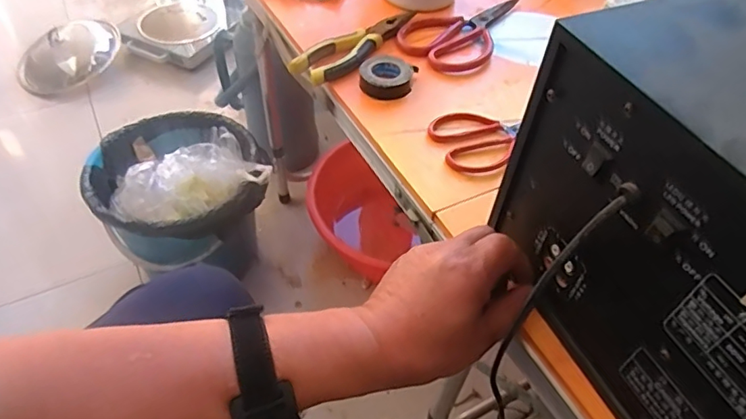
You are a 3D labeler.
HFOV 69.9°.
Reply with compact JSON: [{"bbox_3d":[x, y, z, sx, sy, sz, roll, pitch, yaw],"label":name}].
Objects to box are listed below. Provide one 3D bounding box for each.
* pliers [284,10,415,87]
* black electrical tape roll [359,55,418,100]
[{"bbox_3d":[-0.017,-0.184,0.599,0.053,0.022,0.169,31,55,23],"label":"pliers"},{"bbox_3d":[0.015,-0.139,0.555,0.053,0.024,0.044,12,49,9],"label":"black electrical tape roll"}]

